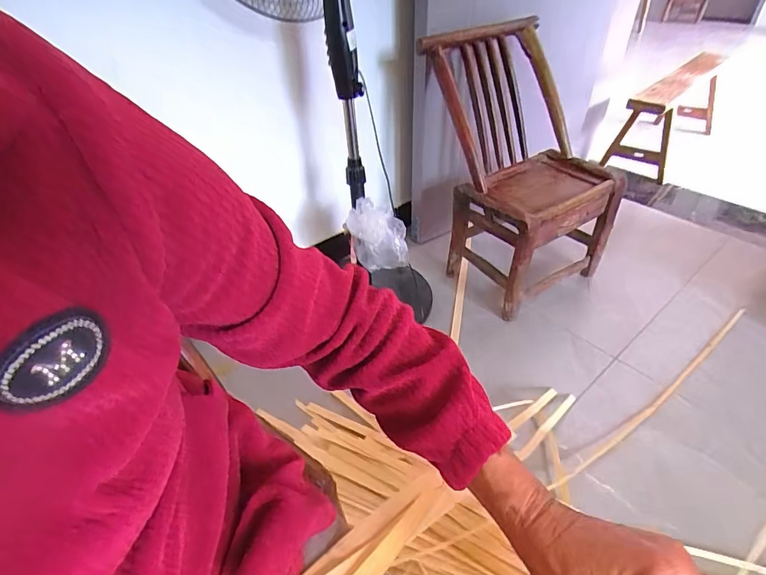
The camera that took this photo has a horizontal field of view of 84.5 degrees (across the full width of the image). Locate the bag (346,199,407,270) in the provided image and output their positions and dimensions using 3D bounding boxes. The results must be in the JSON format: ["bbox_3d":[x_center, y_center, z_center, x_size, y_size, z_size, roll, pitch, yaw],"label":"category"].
[{"bbox_3d":[-0.014,-0.126,1.042,0.137,0.152,0.099,-16,42,-15],"label":"bag"}]

